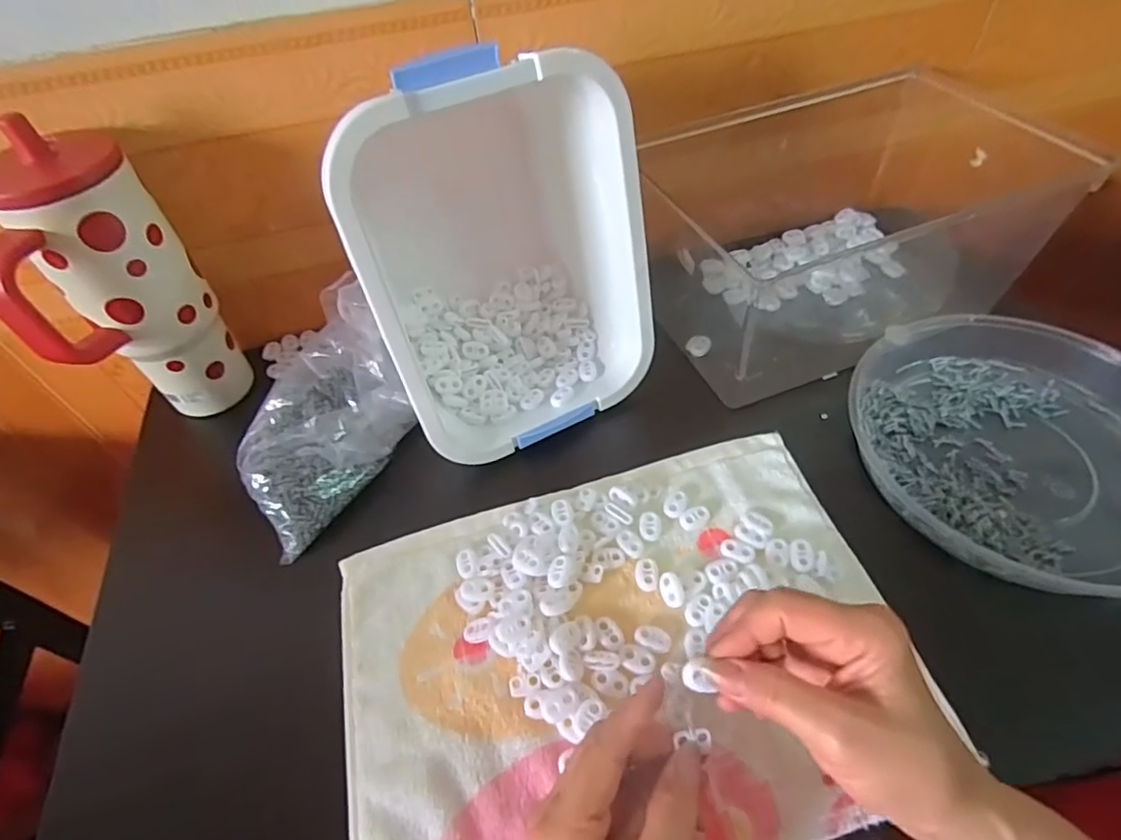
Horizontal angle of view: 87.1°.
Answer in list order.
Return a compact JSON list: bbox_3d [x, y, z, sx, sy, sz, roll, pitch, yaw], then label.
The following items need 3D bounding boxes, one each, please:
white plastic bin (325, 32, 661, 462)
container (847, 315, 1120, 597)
[{"bbox_3d":[-0.058,-0.117,0.435,0.191,0.257,0.153,-30,42,-21],"label":"white plastic bin"},{"bbox_3d":[0.328,0.014,0.420,0.215,0.032,0.235,-2,51,3],"label":"container"}]

